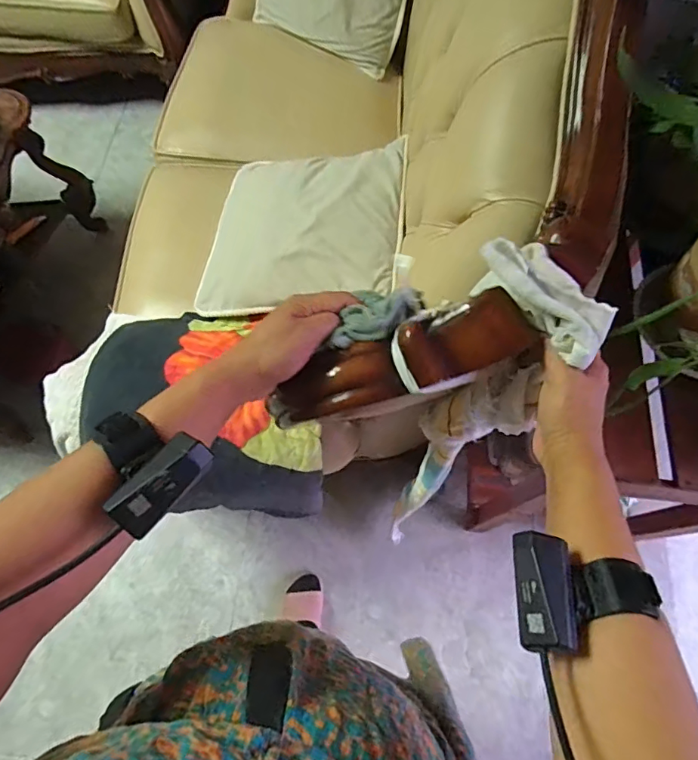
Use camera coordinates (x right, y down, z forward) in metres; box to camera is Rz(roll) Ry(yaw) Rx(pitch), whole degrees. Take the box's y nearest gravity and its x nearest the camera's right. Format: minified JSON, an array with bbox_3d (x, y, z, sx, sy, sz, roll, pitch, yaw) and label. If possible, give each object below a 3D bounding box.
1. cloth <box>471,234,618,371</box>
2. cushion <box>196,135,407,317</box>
[{"bbox_3d":[0.158,-0.067,0.402,0.046,0.044,0.121,-39,74,-14],"label":"cloth"},{"bbox_3d":[-0.105,-0.332,1.052,0.424,0.109,0.410,4,67,2],"label":"cushion"}]

